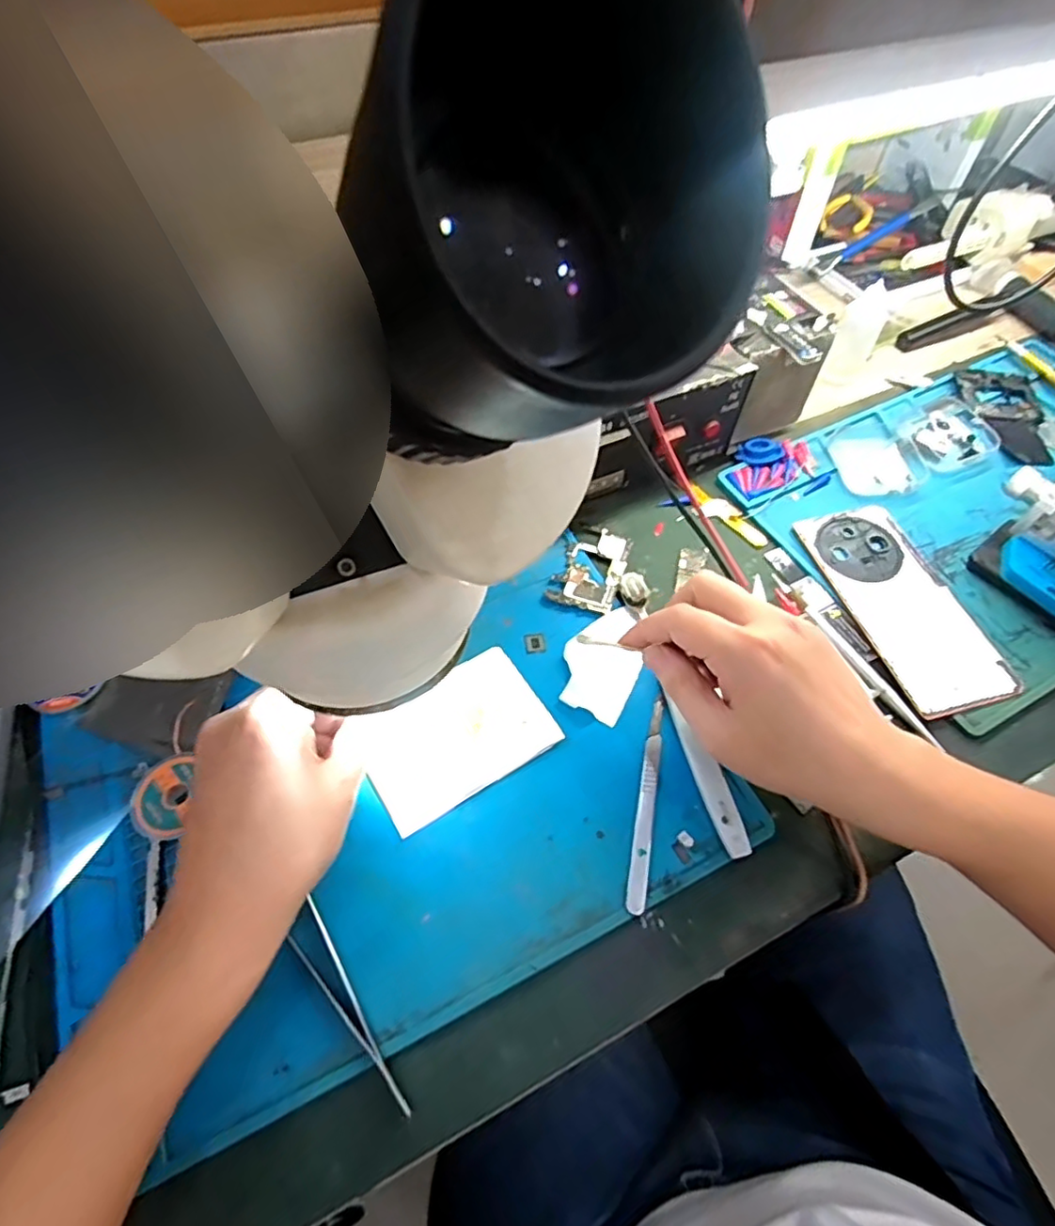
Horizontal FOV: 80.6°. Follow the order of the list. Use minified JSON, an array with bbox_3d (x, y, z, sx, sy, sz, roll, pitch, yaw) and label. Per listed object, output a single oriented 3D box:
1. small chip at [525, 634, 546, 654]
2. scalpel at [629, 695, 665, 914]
[{"bbox_3d":[0.005,0.019,0.401,0.013,0.004,0.014,-7,57,-6],"label":"small chip"},{"bbox_3d":[0.067,0.101,0.345,0.010,0.004,0.121,11,57,6],"label":"scalpel"}]

